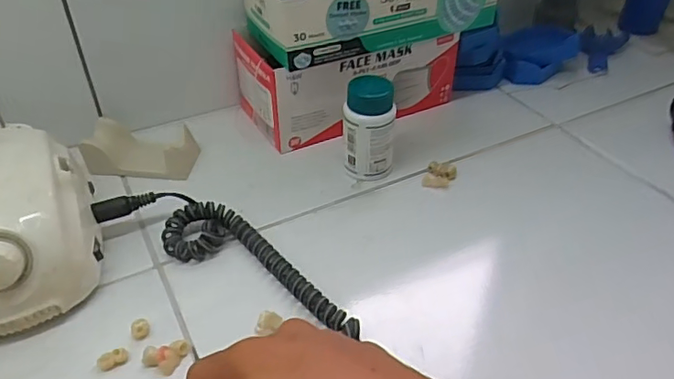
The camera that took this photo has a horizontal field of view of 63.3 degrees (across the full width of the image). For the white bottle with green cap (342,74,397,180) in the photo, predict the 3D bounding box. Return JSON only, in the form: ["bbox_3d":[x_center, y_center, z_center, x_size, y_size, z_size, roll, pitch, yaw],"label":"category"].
[{"bbox_3d":[0.028,-0.049,0.466,0.042,0.085,0.035,5,39,6],"label":"white bottle with green cap"}]

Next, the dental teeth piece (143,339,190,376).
[{"bbox_3d":[-0.107,0.103,0.343,0.023,0.010,0.023,0,39,0],"label":"dental teeth piece"}]

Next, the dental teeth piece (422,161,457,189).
[{"bbox_3d":[0.091,-0.012,0.484,0.025,0.012,0.028,14,41,17],"label":"dental teeth piece"}]

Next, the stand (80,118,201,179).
[{"bbox_3d":[-0.176,-0.036,0.495,0.089,0.029,0.055,3,39,4],"label":"stand"}]

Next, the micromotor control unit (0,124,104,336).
[{"bbox_3d":[-0.227,0.025,0.377,0.103,0.081,0.134,-14,41,-16],"label":"micromotor control unit"}]

